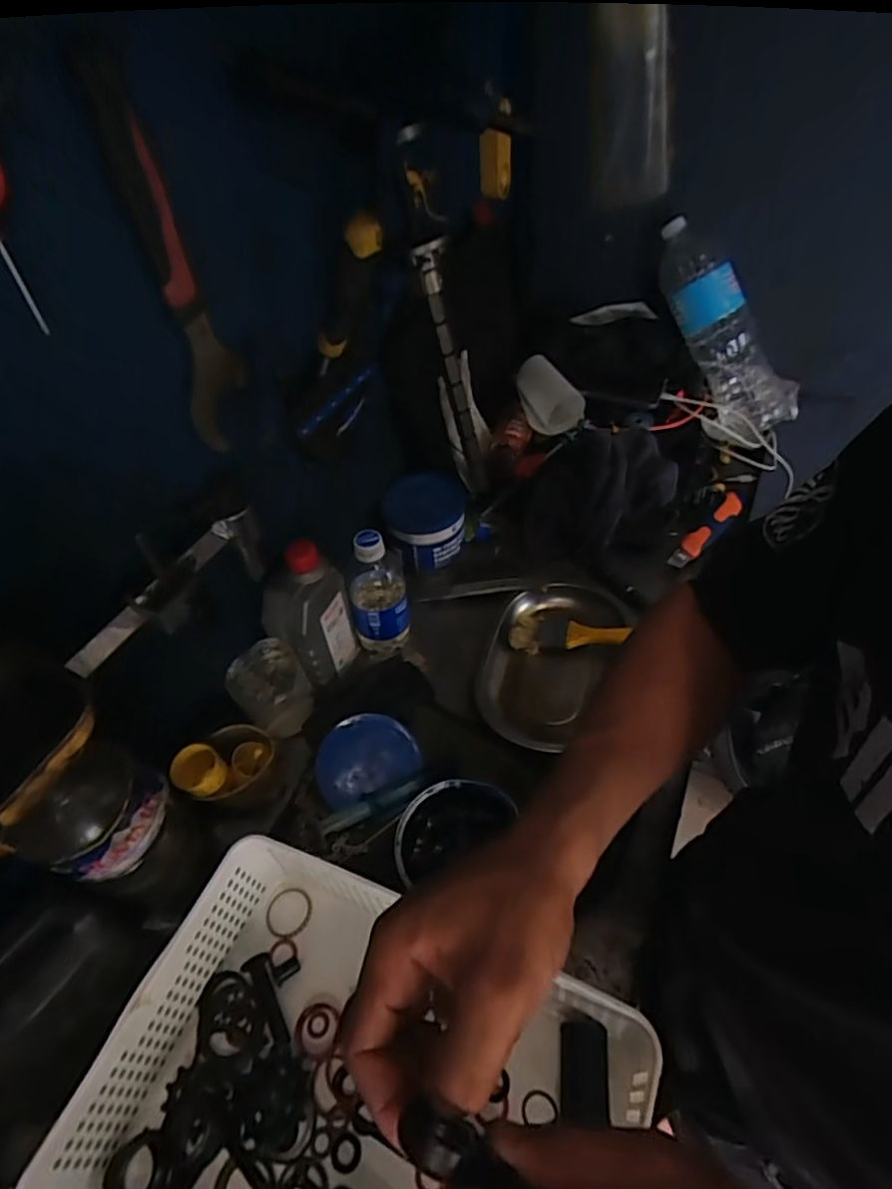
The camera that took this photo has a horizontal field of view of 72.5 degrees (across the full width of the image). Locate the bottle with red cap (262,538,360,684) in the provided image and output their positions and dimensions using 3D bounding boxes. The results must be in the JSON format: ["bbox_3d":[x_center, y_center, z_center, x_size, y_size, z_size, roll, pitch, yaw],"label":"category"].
[{"bbox_3d":[-0.137,0.021,0.611,0.053,0.157,0.074,17,53,20],"label":"bottle with red cap"}]

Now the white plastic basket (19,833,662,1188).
[{"bbox_3d":[-0.064,0.338,0.390,0.317,0.082,0.245,16,52,19],"label":"white plastic basket"}]

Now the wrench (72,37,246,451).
[{"bbox_3d":[-0.179,-0.207,0.397,0.013,0.221,0.054,12,51,16],"label":"wrench"}]

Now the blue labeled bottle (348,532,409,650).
[{"bbox_3d":[-0.073,0.000,0.660,0.065,0.168,0.058,-15,49,-6],"label":"blue labeled bottle"}]

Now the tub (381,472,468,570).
[{"bbox_3d":[-0.022,-0.091,0.758,0.094,0.102,0.092,-2,49,5],"label":"tub"}]

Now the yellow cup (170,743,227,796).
[{"bbox_3d":[-0.209,0.149,0.515,0.041,0.027,0.037,18,53,21],"label":"yellow cup"}]

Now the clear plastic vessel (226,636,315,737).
[{"bbox_3d":[-0.173,0.098,0.613,0.065,0.092,0.058,-30,52,-19],"label":"clear plastic vessel"}]

